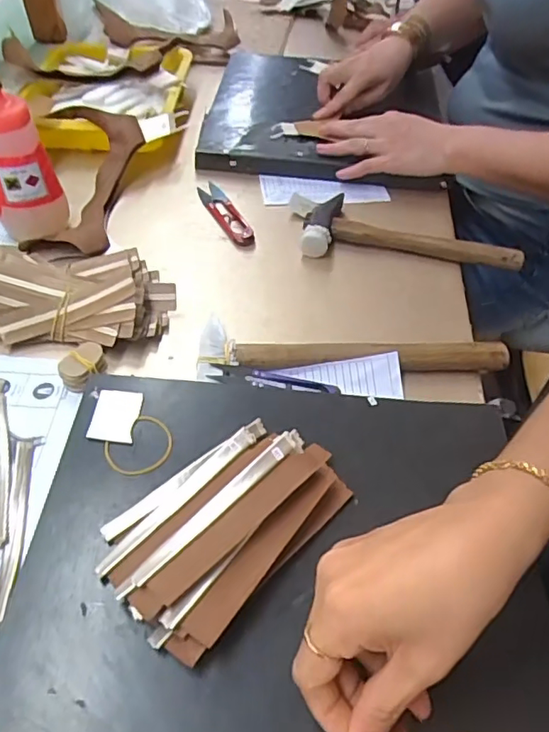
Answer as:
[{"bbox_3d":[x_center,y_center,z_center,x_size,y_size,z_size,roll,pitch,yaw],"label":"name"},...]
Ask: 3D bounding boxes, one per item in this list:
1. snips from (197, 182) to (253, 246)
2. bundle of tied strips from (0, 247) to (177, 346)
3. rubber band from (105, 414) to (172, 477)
[{"bbox_3d":[-0.054,-0.165,0.598,0.027,0.007,0.113,-17,52,-19],"label":"snips"},{"bbox_3d":[-0.165,-0.061,0.474,0.154,0.043,0.088,5,49,-1],"label":"bundle of tied strips"},{"bbox_3d":[-0.090,0.055,0.375,0.039,0.004,0.044,37,65,27],"label":"rubber band"}]

